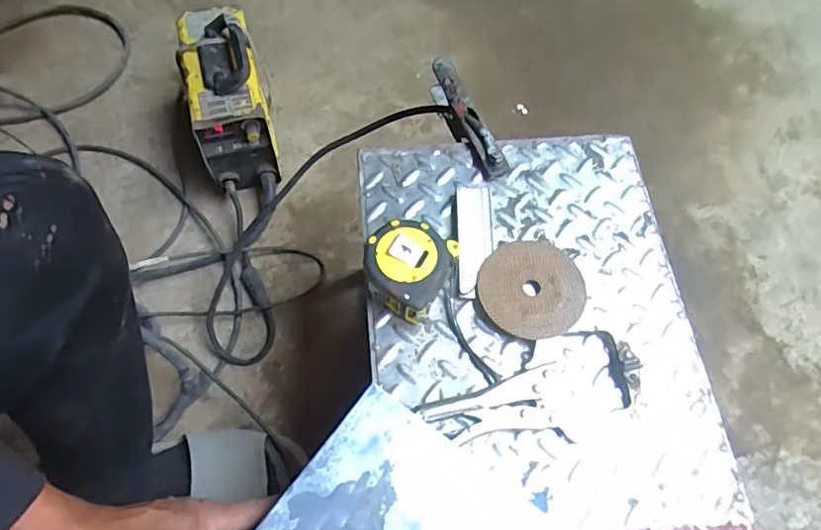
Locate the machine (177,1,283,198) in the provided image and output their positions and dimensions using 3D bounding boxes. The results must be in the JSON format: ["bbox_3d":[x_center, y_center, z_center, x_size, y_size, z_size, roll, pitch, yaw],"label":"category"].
[{"bbox_3d":[-0.277,-0.245,0.871,0.113,0.200,0.218,-13,64,-7],"label":"machine"}]

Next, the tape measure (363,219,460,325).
[{"bbox_3d":[0.000,0.000,0.520,0.077,0.045,0.080,0,63,-1],"label":"tape measure"}]

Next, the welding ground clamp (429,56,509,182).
[{"bbox_3d":[0.059,-0.158,0.625,0.027,0.064,0.166,-19,65,-10],"label":"welding ground clamp"}]

